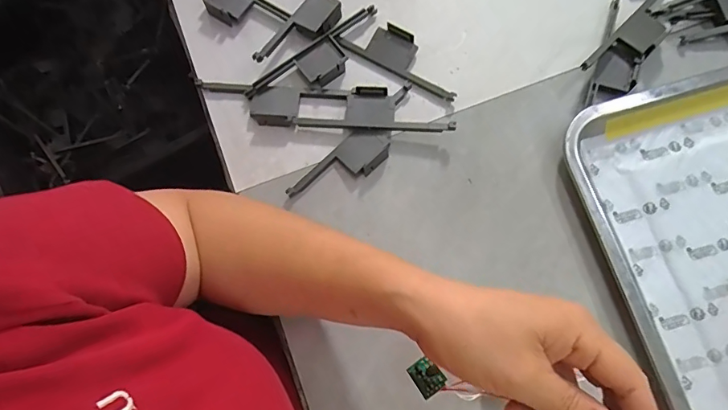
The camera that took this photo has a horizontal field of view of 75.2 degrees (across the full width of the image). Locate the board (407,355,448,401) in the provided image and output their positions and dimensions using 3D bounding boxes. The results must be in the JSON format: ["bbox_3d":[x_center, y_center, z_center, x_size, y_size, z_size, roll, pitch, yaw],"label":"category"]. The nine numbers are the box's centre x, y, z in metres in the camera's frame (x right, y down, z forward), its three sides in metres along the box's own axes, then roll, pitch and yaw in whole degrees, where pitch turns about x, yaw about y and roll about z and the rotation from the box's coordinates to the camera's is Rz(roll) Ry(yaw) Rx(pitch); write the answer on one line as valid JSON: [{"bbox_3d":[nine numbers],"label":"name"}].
[{"bbox_3d":[0.040,0.110,0.304,0.018,0.004,0.028,-36,33,-5],"label":"board"}]

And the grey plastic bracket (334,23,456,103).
[{"bbox_3d":[0.035,-0.132,0.412,0.113,0.011,0.037,29,77,8],"label":"grey plastic bracket"}]

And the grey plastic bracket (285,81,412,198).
[{"bbox_3d":[-0.001,-0.046,0.396,0.138,0.006,0.037,-42,79,-10],"label":"grey plastic bracket"}]

